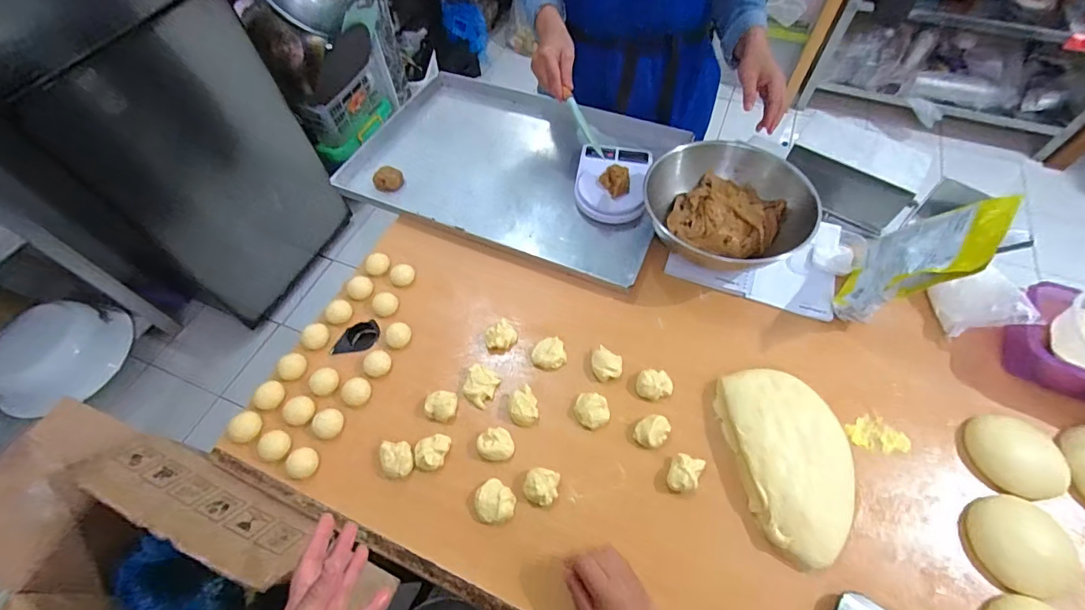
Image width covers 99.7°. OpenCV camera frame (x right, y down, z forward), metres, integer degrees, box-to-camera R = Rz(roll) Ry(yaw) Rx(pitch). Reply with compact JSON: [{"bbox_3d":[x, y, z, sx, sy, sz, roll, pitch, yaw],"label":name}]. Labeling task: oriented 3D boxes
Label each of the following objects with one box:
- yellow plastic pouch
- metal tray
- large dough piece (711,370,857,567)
[{"bbox_3d":[0.513,-0.067,0.634,0.031,0.211,0.172,41,67,-1],"label":"yellow plastic pouch"},{"bbox_3d":[-0.052,-0.290,0.899,0.601,0.051,0.433,21,59,11],"label":"metal tray"},{"bbox_3d":[0.319,0.192,0.581,0.135,0.038,0.232,-8,59,-2],"label":"large dough piece"}]

